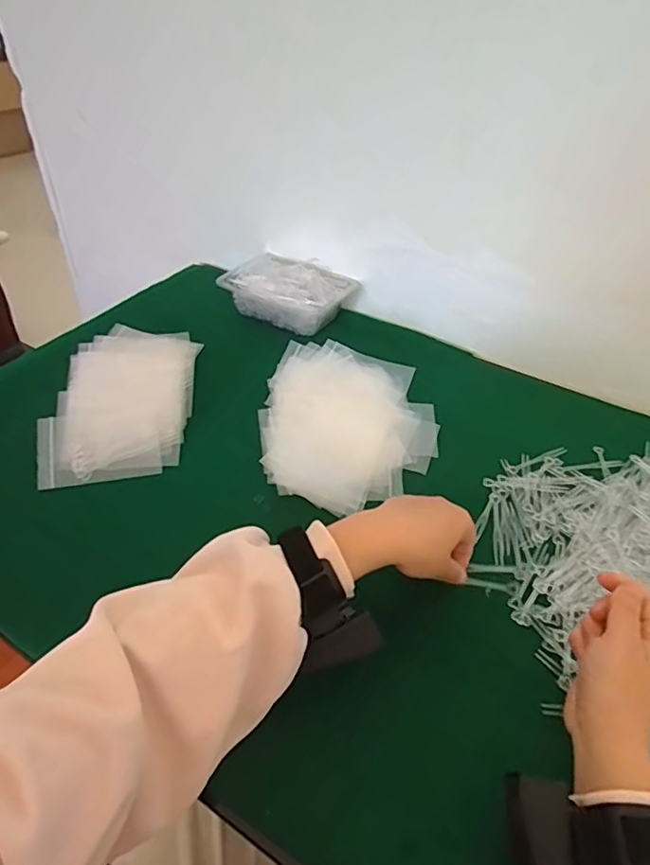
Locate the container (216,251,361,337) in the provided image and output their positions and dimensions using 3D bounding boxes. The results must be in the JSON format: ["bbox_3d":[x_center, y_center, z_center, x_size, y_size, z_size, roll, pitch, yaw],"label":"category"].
[{"bbox_3d":[-0.053,-0.207,0.832,0.179,0.062,0.112,25,46,22],"label":"container"}]

